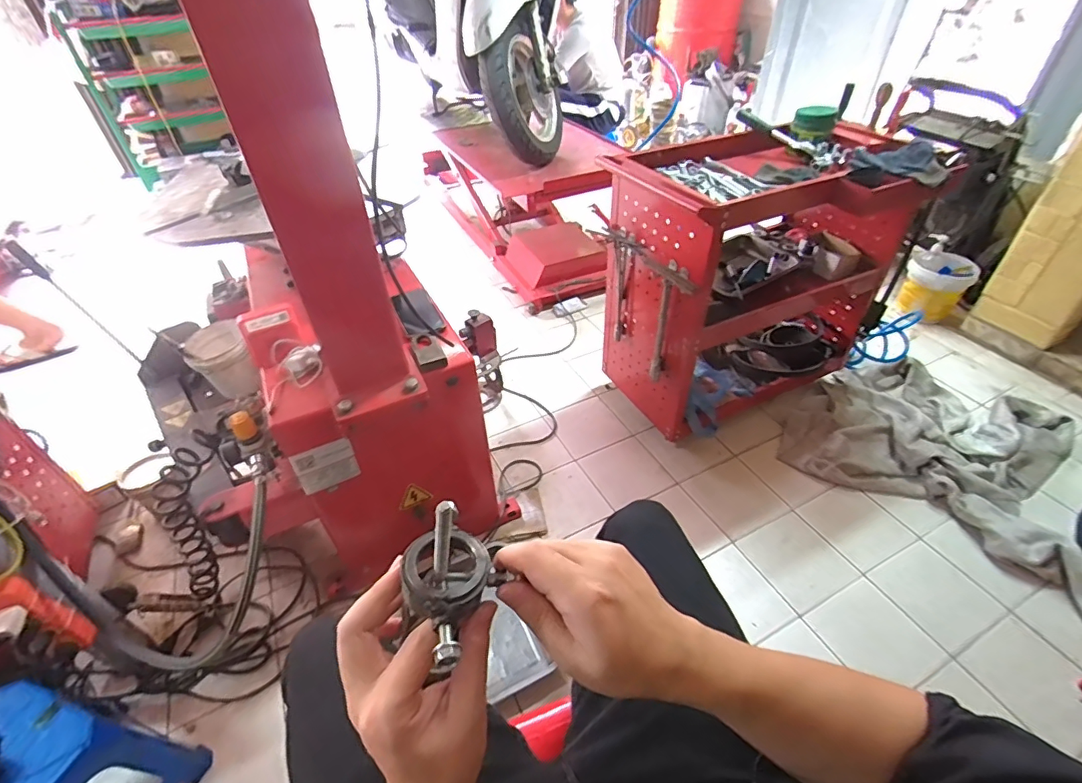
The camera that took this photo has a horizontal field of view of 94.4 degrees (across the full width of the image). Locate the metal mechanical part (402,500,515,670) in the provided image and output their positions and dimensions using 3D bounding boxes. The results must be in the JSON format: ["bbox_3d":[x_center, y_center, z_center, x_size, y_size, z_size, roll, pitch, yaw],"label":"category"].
[{"bbox_3d":[-0.052,0.096,0.273,0.056,0.046,0.073,22,48,21],"label":"metal mechanical part"}]

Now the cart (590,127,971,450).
[{"bbox_3d":[0.585,-0.333,1.361,0.798,0.645,0.470,-17,44,-18],"label":"cart"}]

